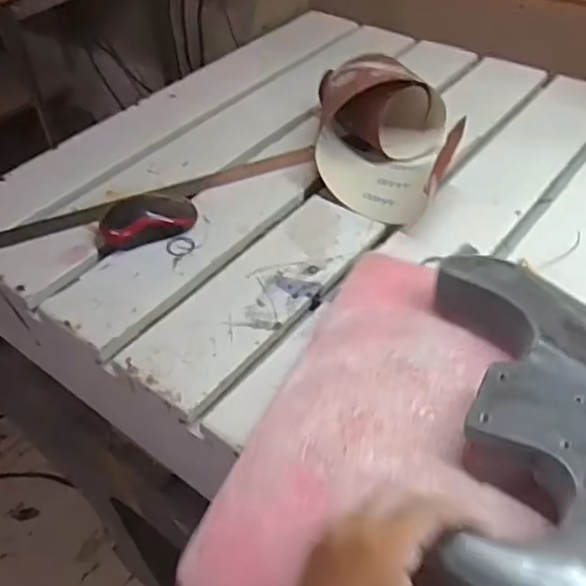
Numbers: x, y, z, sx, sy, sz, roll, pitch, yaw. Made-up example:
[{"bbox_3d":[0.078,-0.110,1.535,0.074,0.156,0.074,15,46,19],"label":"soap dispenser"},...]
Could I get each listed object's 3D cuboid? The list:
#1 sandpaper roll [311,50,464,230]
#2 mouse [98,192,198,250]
[{"bbox_3d":[0.097,-0.170,0.663,0.137,0.100,0.223,2,44,4],"label":"sandpaper roll"},{"bbox_3d":[-0.148,-0.081,0.628,0.096,0.030,0.053,-19,47,-16],"label":"mouse"}]

